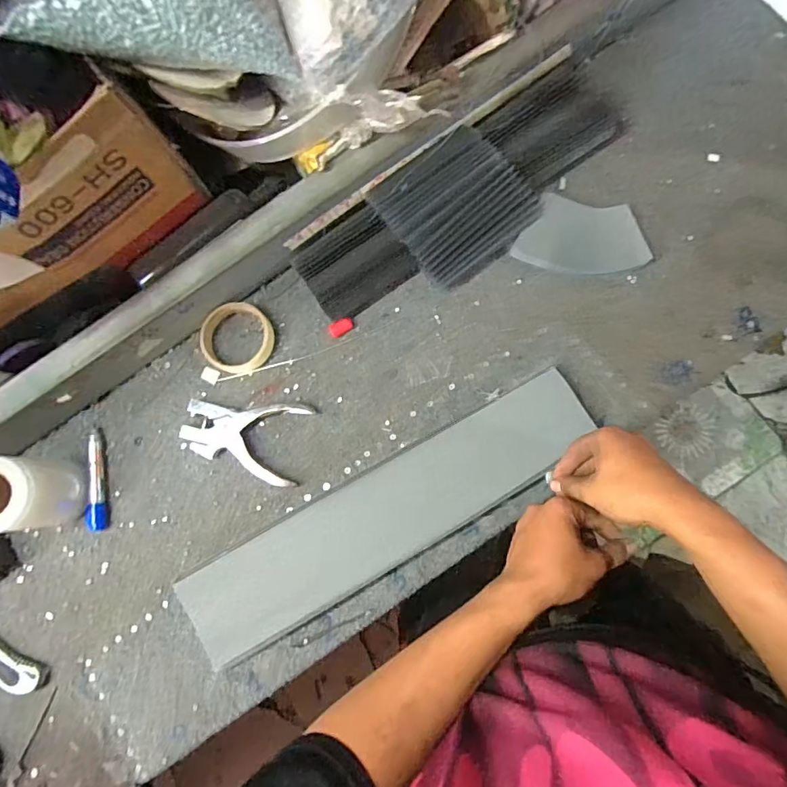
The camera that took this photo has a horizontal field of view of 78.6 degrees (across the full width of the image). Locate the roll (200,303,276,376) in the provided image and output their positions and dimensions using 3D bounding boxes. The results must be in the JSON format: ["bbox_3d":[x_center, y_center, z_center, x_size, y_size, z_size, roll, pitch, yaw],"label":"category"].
[{"bbox_3d":[-0.192,-0.068,0.591,0.083,0.025,0.084,-1,81,4],"label":"roll"}]

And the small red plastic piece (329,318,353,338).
[{"bbox_3d":[-0.063,-0.081,0.592,0.030,0.013,0.016,-32,80,-1],"label":"small red plastic piece"}]

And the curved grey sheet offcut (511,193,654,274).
[{"bbox_3d":[0.227,-0.188,0.579,0.151,0.024,0.082,8,82,6],"label":"curved grey sheet offcut"}]

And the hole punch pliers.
[{"bbox_3d":[-0.180,0.055,0.574,0.146,0.013,0.094,7,82,6],"label":"hole punch pliers"}]

